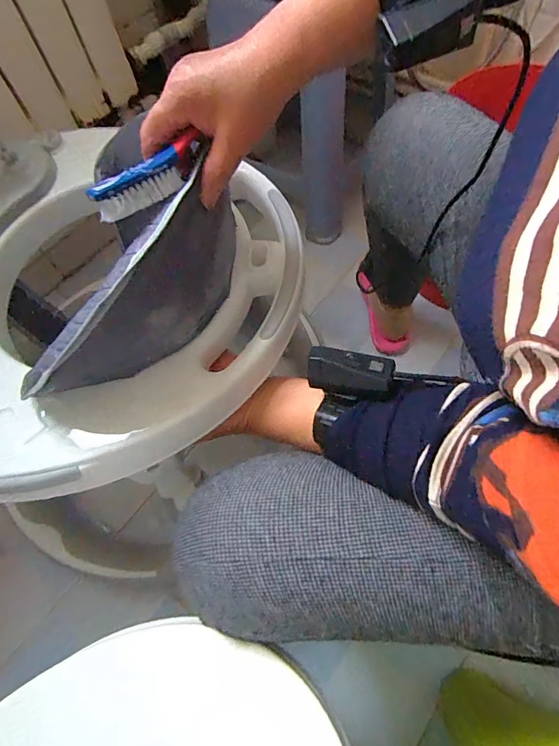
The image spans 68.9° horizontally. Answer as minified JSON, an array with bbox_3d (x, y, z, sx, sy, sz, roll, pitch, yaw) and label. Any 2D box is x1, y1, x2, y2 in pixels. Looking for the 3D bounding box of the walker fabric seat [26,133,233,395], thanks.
[{"bbox_3d":[-0.108,-0.069,0.350,0.050,0.115,0.238,36,71,15],"label":"walker fabric seat"}]

